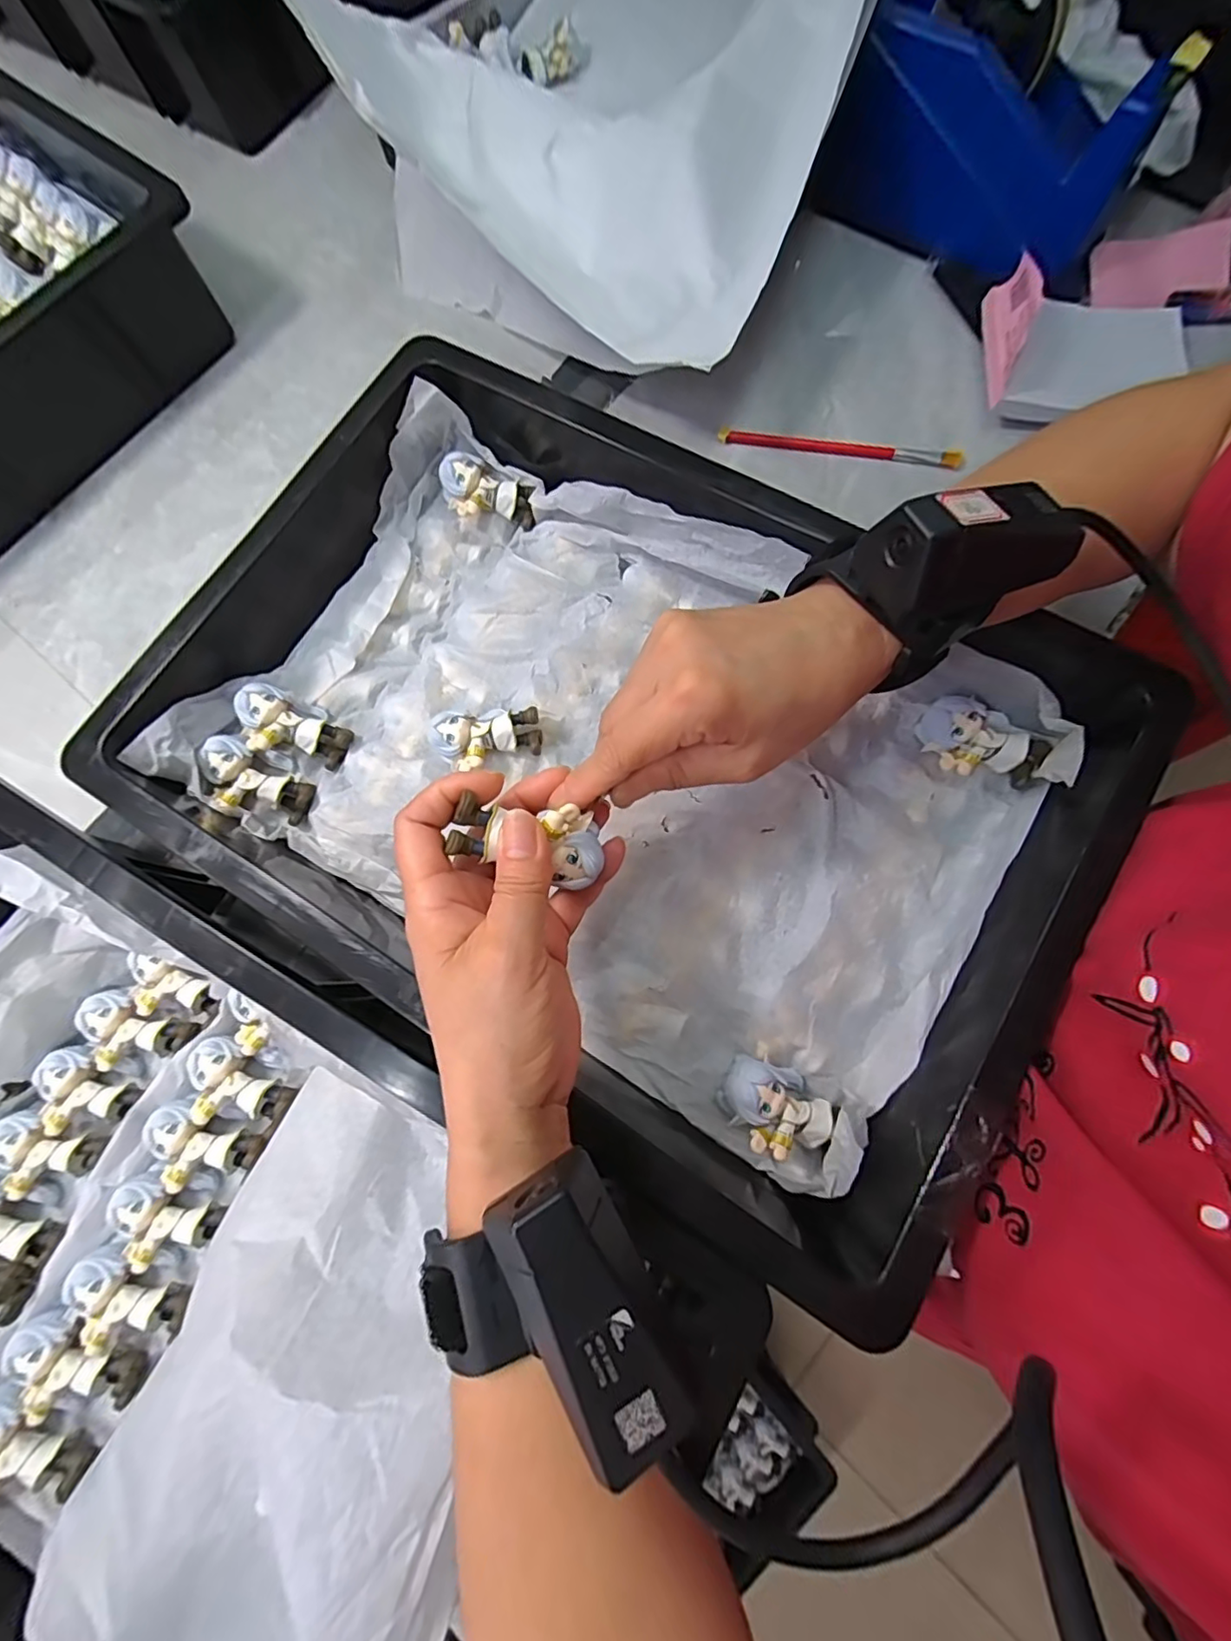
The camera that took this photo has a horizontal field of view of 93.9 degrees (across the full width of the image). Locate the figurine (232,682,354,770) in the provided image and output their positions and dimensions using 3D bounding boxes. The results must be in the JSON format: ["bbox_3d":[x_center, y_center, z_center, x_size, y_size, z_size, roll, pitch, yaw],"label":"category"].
[{"bbox_3d":[-0.185,-0.053,0.328,0.056,0.027,0.038,25,80,8],"label":"figurine"}]

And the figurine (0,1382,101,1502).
[{"bbox_3d":[-0.285,0.303,0.273,0.062,0.017,0.042,35,80,-4],"label":"figurine"}]

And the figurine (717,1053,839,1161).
[{"bbox_3d":[0.077,0.137,0.272,0.052,0.026,0.036,27,80,8],"label":"figurine"}]

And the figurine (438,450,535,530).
[{"bbox_3d":[-0.080,-0.204,0.359,0.060,0.022,0.034,18,77,-13],"label":"figurine"}]

